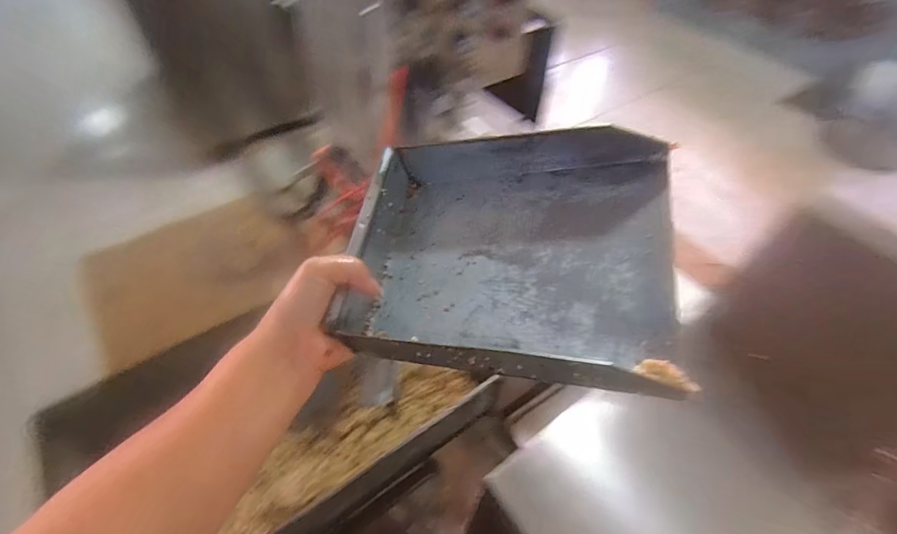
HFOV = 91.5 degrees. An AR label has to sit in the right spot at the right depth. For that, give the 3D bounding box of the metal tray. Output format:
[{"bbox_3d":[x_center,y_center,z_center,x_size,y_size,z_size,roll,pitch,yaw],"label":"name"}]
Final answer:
[{"bbox_3d":[0.045,-0.024,0.375,0.272,0.054,0.223,4,62,22],"label":"metal tray"}]

